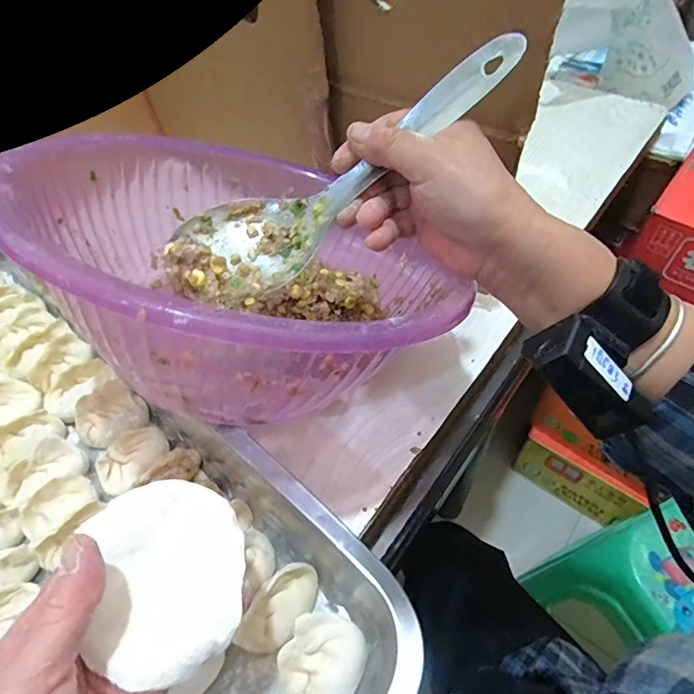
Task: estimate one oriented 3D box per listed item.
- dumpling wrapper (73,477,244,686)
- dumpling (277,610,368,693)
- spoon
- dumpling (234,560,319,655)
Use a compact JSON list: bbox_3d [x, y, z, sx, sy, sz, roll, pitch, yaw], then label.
[{"bbox_3d":[-0.082,0.103,0.220,0.066,0.009,0.083,-16,60,-11],"label":"dumpling wrapper"},{"bbox_3d":[-0.014,0.181,0.275,0.043,0.034,0.047,0,51,-1],"label":"dumpling"},{"bbox_3d":[0.002,-0.106,0.278,0.212,0.045,0.064,-34,52,15],"label":"spoon"},{"bbox_3d":[-0.040,0.161,0.293,0.027,0.034,0.056,34,58,24],"label":"dumpling"}]

